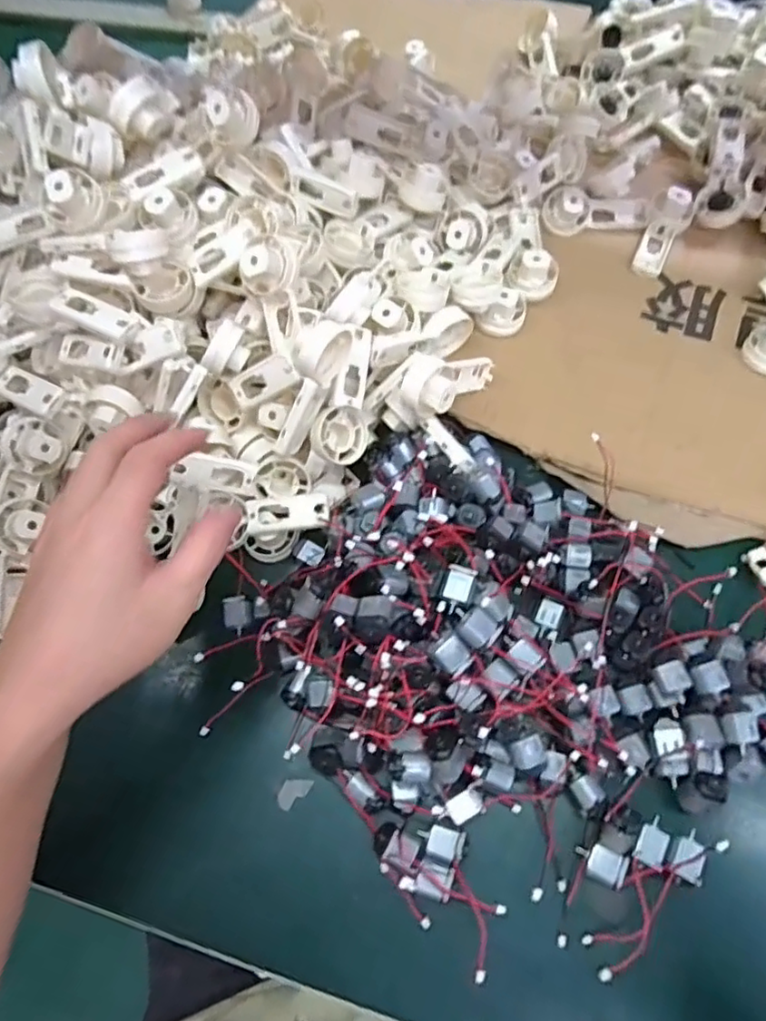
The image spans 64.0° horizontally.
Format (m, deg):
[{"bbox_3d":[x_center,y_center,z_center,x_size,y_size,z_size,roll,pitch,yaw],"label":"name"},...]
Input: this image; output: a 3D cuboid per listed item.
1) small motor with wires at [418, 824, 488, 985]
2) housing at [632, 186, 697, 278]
[{"bbox_3d":[0.045,0.217,0.344,0.023,0.012,0.077,-18,76,-7],"label":"small motor with wires"},{"bbox_3d":[0.241,-0.240,0.530,0.033,0.023,0.090,25,80,15],"label":"housing"}]

